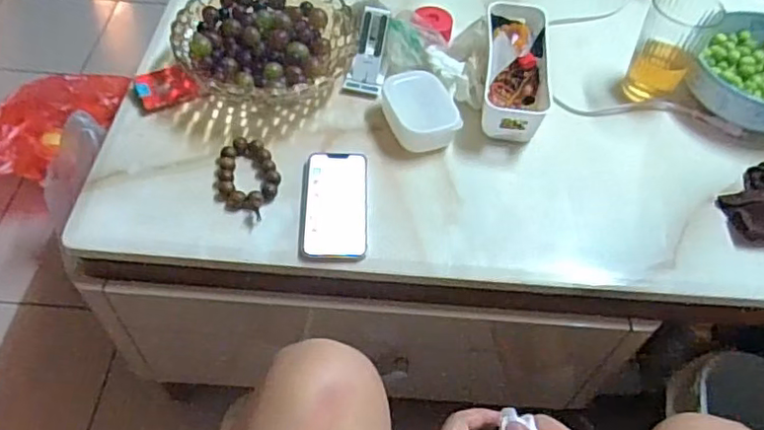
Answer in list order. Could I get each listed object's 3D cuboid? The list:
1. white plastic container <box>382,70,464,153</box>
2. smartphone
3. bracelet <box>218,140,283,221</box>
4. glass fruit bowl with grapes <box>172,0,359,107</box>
[{"bbox_3d":[0.045,-0.128,0.747,0.075,0.048,0.102,-15,56,-15],"label":"white plastic container"},{"bbox_3d":[-0.053,-0.013,0.687,0.071,0.009,0.147,2,54,-3],"label":"smartphone"},{"bbox_3d":[-0.155,-0.046,0.704,0.067,0.015,0.115,-4,54,-8],"label":"bracelet"},{"bbox_3d":[-0.147,-0.222,0.796,0.220,0.067,0.202,2,54,-3],"label":"glass fruit bowl with grapes"}]

